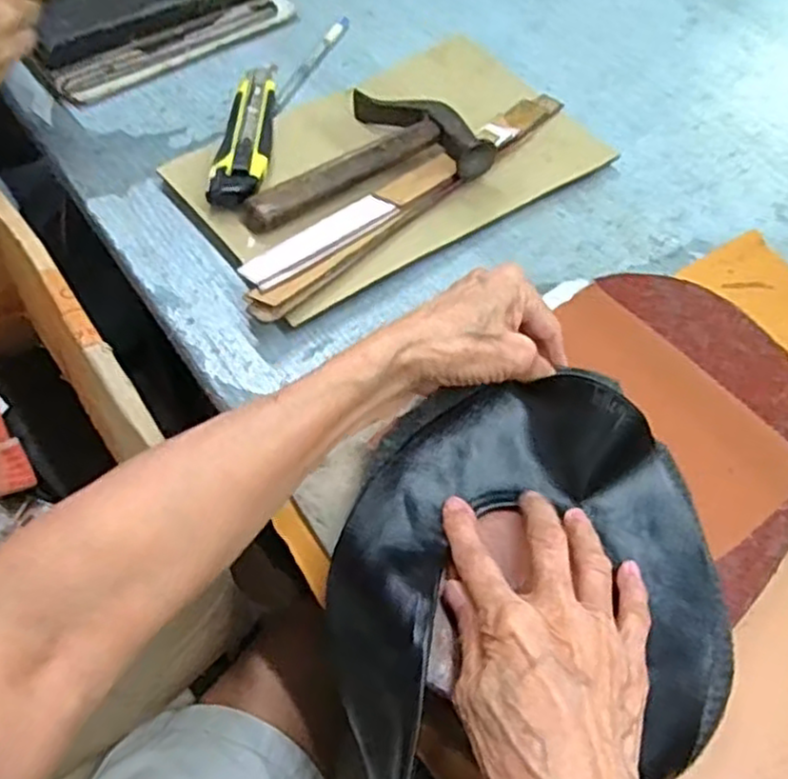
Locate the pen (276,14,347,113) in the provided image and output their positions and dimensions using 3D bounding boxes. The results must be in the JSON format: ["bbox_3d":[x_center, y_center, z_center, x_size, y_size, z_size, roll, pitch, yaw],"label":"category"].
[{"bbox_3d":[-0.069,-0.279,0.621,0.012,0.008,0.140,21,60,9],"label":"pen"}]

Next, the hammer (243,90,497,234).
[{"bbox_3d":[-0.031,-0.174,0.534,0.180,0.039,0.112,-17,61,-14],"label":"hammer"}]

